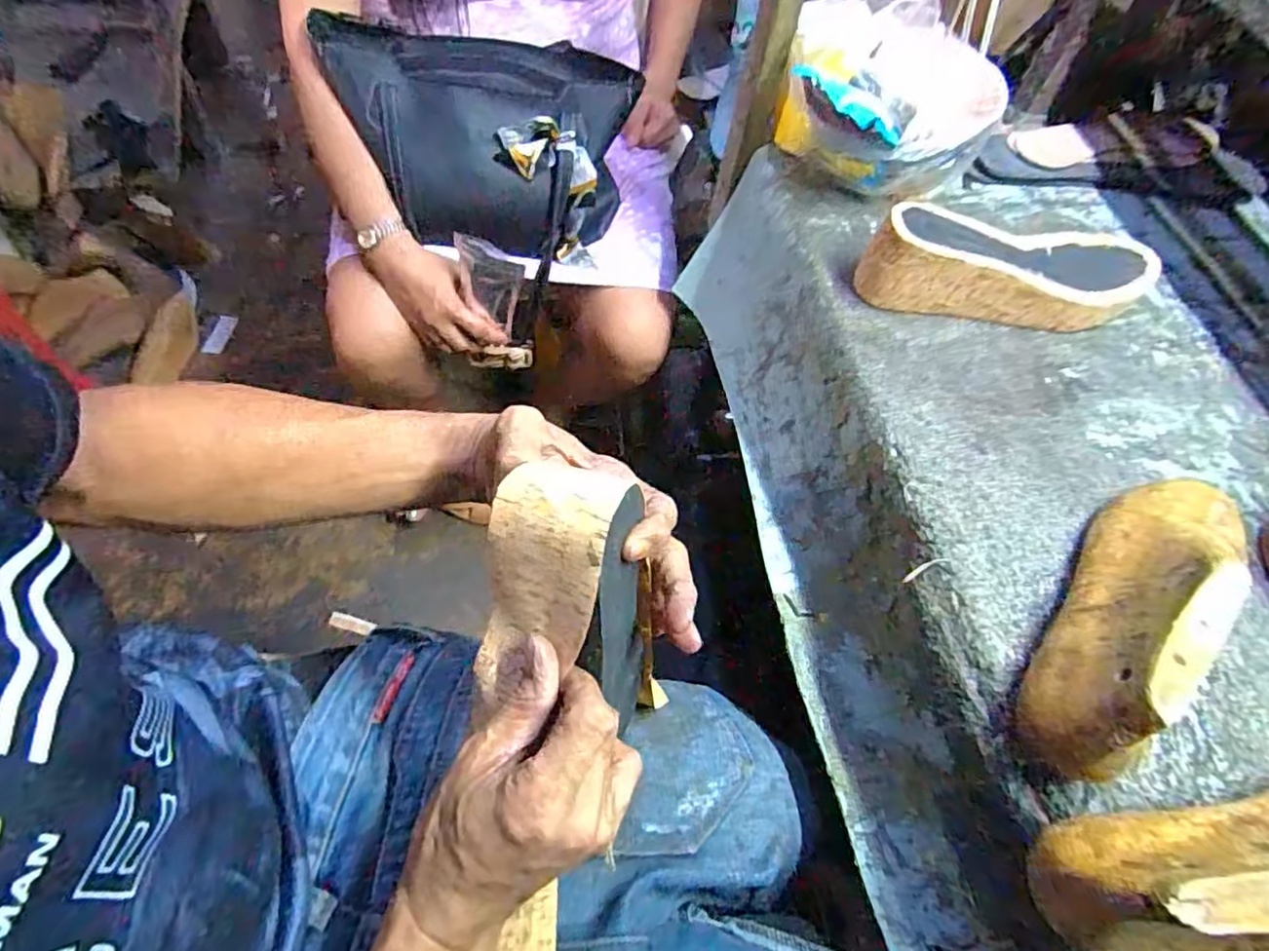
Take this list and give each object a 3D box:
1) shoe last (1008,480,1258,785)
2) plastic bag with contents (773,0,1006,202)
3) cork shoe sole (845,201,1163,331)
[{"bbox_3d":[0.278,0.059,0.344,0.219,0.087,0.055,-39,69,-23],"label":"shoe last"},{"bbox_3d":[0.210,-0.301,0.525,0.170,0.124,0.122,-7,60,-9],"label":"plastic bag with contents"},{"bbox_3d":[0.287,-0.158,0.486,0.232,0.062,0.081,-1,59,-5],"label":"cork shoe sole"}]

